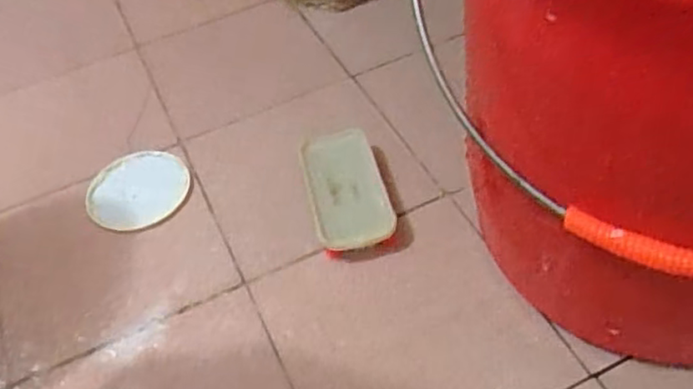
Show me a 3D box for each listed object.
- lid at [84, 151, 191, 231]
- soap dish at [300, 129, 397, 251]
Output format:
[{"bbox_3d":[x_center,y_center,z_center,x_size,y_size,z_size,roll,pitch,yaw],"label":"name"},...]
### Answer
[{"bbox_3d":[-0.209,-0.006,0.640,0.101,0.008,0.090,-36,55,-22],"label":"lid"},{"bbox_3d":[-0.001,-0.001,0.596,0.067,0.036,0.132,-13,50,-5],"label":"soap dish"}]

